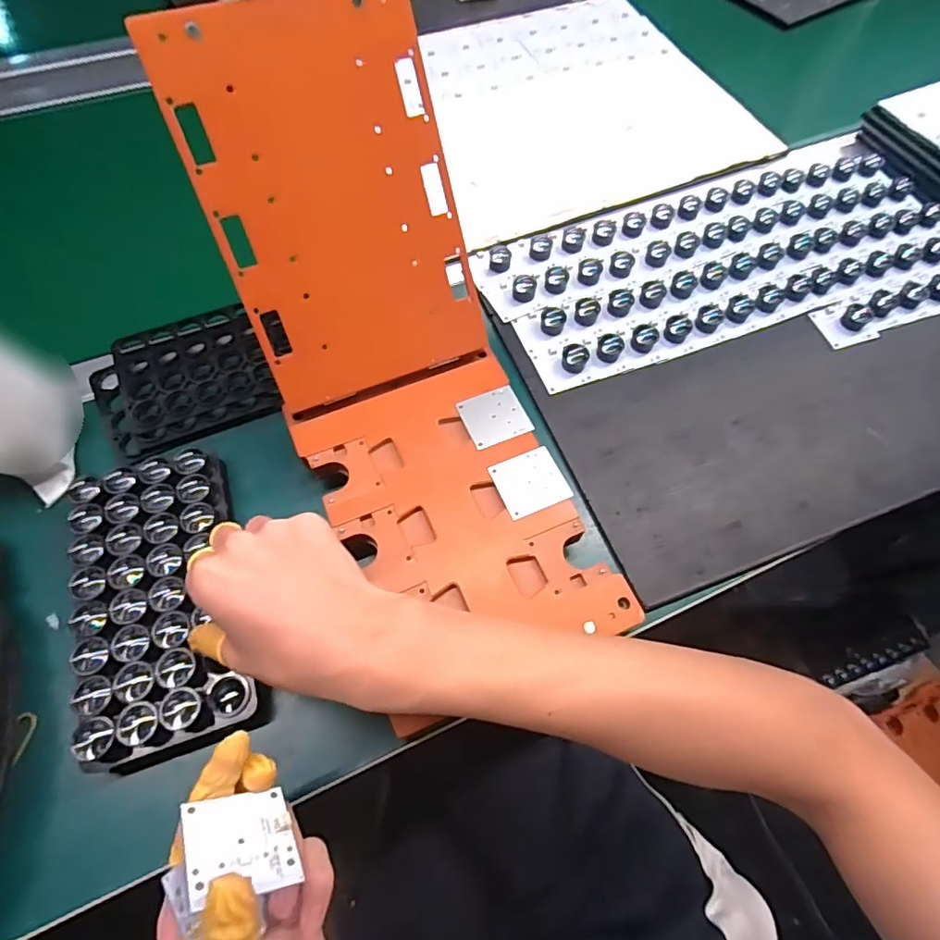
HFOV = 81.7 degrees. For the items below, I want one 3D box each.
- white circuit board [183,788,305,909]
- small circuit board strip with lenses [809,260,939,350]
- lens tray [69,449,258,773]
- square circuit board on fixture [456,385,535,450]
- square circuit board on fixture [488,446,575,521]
[{"bbox_3d":[-0.098,0.160,0.234,0.043,0.004,0.041,11,19,-35],"label":"white circuit board"},{"bbox_3d":[0.418,-0.167,0.513,0.205,0.022,0.058,-18,65,-11],"label":"small circuit board strip with lenses"},{"bbox_3d":[-0.204,0.081,0.359,0.094,0.030,0.188,-16,65,-10],"label":"lens tray"},{"bbox_3d":[0.019,-0.041,0.413,0.047,0.004,0.043,-20,66,-12],"label":"square circuit board on fixture"},{"bbox_3d":[0.043,0.008,0.388,0.047,0.004,0.044,-20,66,-12],"label":"square circuit board on fixture"}]

